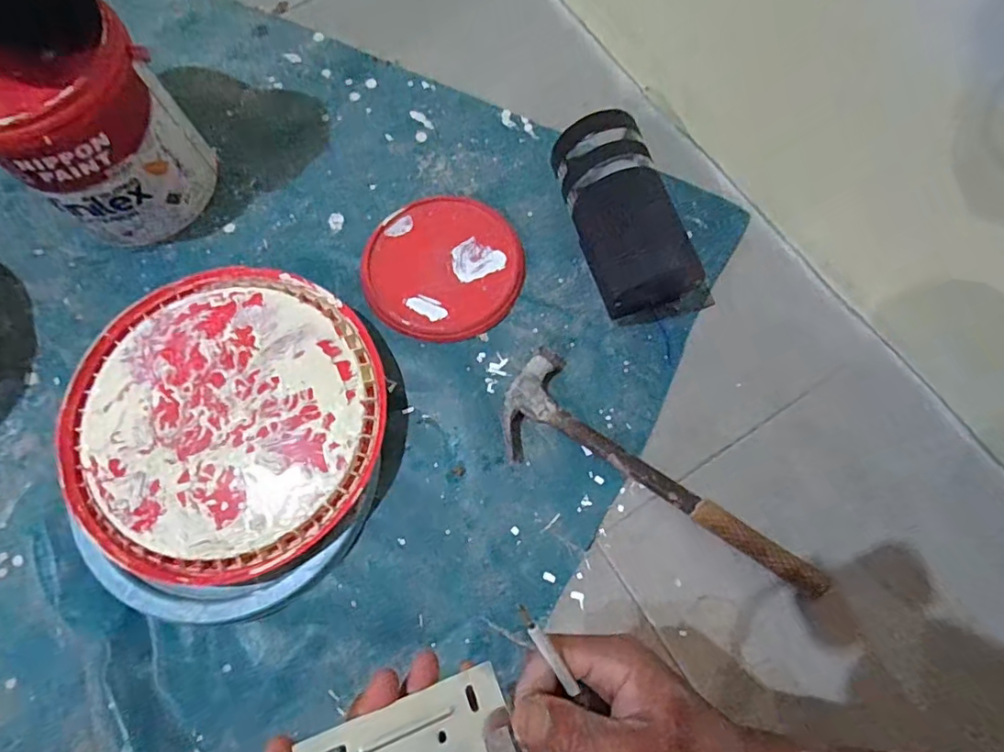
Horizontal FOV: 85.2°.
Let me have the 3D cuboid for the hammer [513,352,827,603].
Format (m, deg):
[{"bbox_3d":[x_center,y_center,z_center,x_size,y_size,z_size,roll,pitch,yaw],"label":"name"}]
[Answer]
[{"bbox_3d":[0.145,0.111,0.534,0.341,0.024,0.106,37,76,12],"label":"hammer"}]

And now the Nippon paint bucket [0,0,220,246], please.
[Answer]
[{"bbox_3d":[-0.434,-0.259,0.578,0.158,0.190,0.173,32,75,10],"label":"Nippon paint bucket"}]

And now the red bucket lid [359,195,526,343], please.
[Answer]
[{"bbox_3d":[-0.067,-0.125,0.620,0.178,0.010,0.171,0,72,1],"label":"red bucket lid"}]

